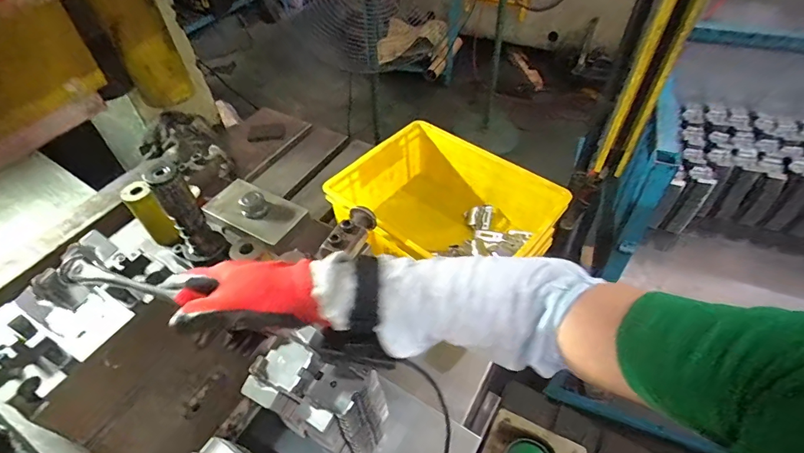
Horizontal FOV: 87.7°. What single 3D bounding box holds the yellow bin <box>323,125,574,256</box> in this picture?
[{"bbox_3d":[0.075,-0.017,0.733,0.335,0.137,0.262,34,59,29],"label":"yellow bin"}]

